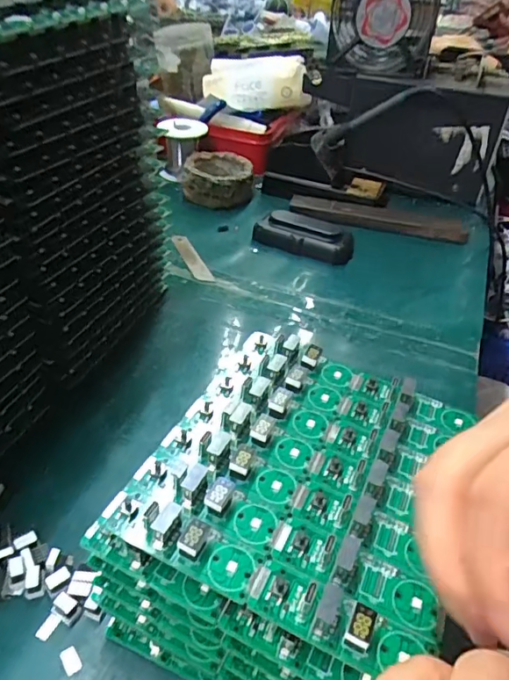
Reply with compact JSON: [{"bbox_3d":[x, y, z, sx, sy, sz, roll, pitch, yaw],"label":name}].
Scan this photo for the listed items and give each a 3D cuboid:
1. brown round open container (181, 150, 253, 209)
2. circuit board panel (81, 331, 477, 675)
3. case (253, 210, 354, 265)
[{"bbox_3d":[-0.043,-0.204,0.659,0.081,0.044,0.080,2,40,-2],"label":"brown round open container"},{"bbox_3d":[0.025,0.054,0.244,0.130,0.017,0.146,19,40,16],"label":"circuit board panel"},{"bbox_3d":[0.053,-0.114,0.567,0.108,0.031,0.036,17,41,15],"label":"case"}]

